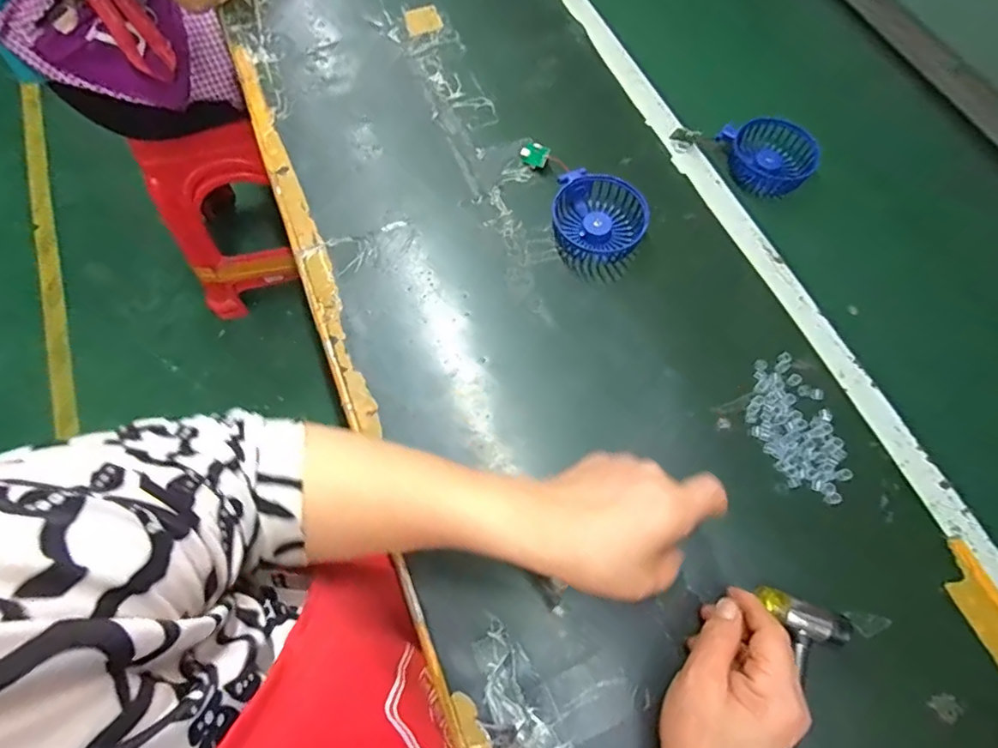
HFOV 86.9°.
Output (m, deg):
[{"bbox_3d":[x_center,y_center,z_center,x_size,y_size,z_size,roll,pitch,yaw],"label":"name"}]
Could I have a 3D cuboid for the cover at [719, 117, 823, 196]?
[{"bbox_3d":[0.294,-0.238,0.575,0.074,0.035,0.095,-30,72,-11],"label":"cover"}]

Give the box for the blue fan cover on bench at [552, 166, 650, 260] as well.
[{"bbox_3d":[0.097,-0.152,0.516,0.087,0.032,0.080,16,69,6],"label":"blue fan cover on bench"}]

